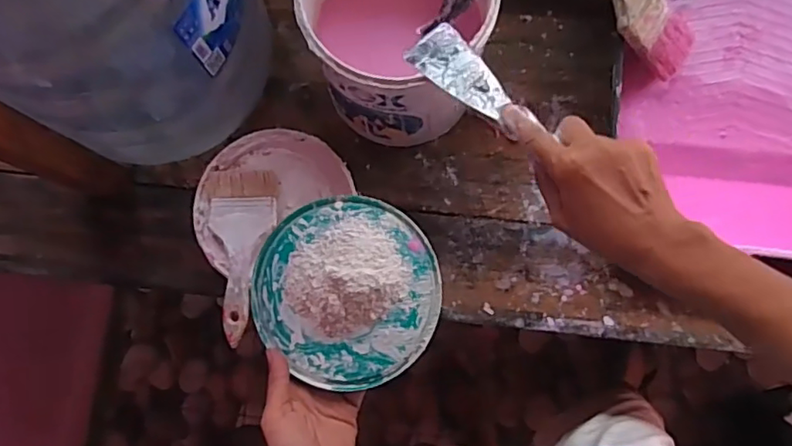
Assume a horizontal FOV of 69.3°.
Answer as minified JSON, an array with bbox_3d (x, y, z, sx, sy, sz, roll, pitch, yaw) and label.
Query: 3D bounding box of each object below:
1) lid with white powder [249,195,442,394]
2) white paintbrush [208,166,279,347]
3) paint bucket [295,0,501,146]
[{"bbox_3d":[-0.045,0.056,0.477,0.156,0.040,0.155,0,82,2],"label":"lid with white powder"},{"bbox_3d":[-0.171,0.033,0.630,0.078,0.025,0.187,-2,82,1],"label":"white paintbrush"},{"bbox_3d":[0.001,-0.199,0.586,0.174,0.172,0.193,-20,82,-1],"label":"paint bucket"}]

